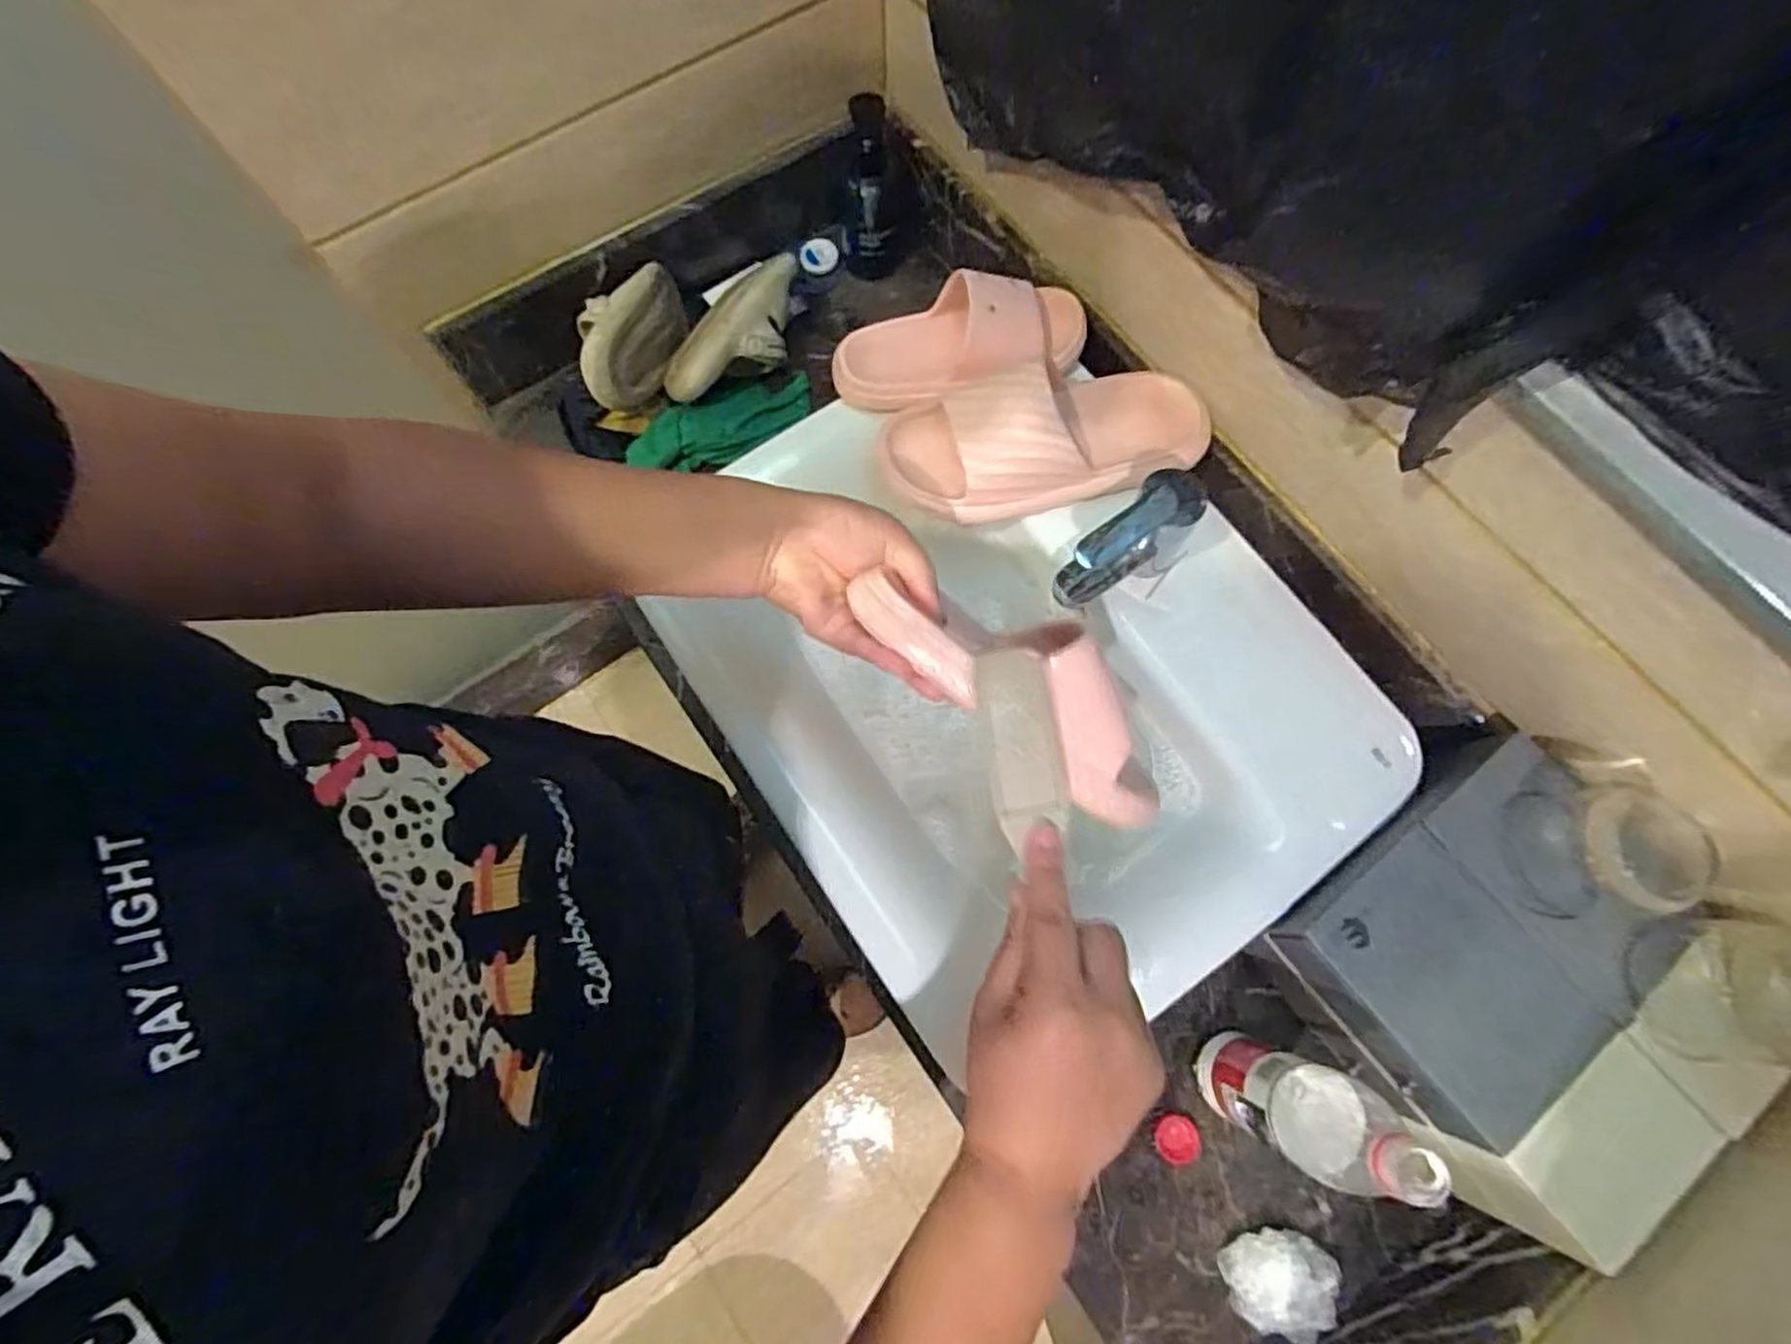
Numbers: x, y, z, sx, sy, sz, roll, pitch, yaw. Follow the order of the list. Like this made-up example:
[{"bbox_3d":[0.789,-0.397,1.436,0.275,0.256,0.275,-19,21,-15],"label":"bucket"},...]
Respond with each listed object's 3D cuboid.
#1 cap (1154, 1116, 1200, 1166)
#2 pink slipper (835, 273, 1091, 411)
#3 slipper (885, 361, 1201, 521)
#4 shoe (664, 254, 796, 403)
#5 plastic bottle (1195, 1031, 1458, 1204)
[{"bbox_3d":[0.214,0.357,0.578,0.030,0.013,0.033,0,73,1],"label":"cap"},{"bbox_3d":[0.056,-0.274,0.631,0.217,0.051,0.097,-12,73,-3],"label":"pink slipper"},{"bbox_3d":[0.121,-0.199,0.609,0.264,0.070,0.112,-12,73,-3],"label":"slipper"},{"bbox_3d":[-0.158,-0.328,0.726,0.173,0.064,0.084,-41,77,-11],"label":"shoe"},{"bbox_3d":[0.266,0.287,0.497,0.068,0.211,0.063,0,73,1],"label":"plastic bottle"}]

